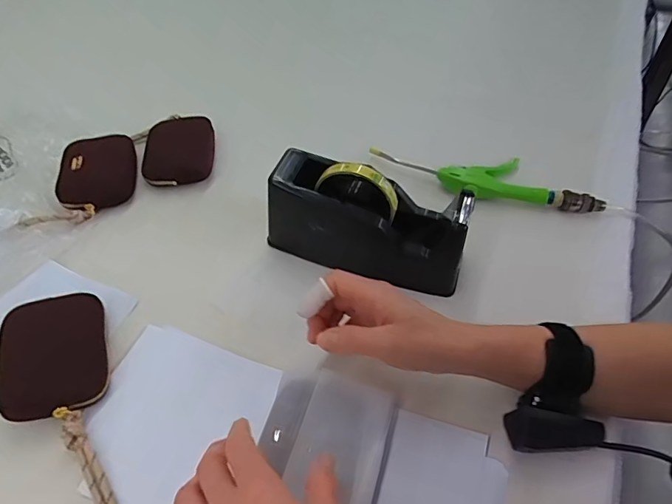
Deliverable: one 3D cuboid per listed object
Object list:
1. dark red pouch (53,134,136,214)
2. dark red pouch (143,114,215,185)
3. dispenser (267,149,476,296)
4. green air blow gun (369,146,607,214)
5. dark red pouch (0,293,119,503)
[{"bbox_3d":[-0.285,-0.096,0.540,0.082,0.025,0.111,-8,52,-10],"label":"dark red pouch"},{"bbox_3d":[-0.198,-0.127,0.573,0.086,0.028,0.117,-3,51,-6],"label":"dark red pouch"},{"bbox_3d":[0.031,-0.034,0.459,0.194,0.114,0.069,14,51,8],"label":"dispenser"},{"bbox_3d":[0.183,-0.092,0.570,0.281,0.036,0.078,7,51,2],"label":"green air blow gun"},{"bbox_3d":[-0.224,0.125,0.364,0.078,0.024,0.216,-17,54,-17],"label":"dark red pouch"}]

